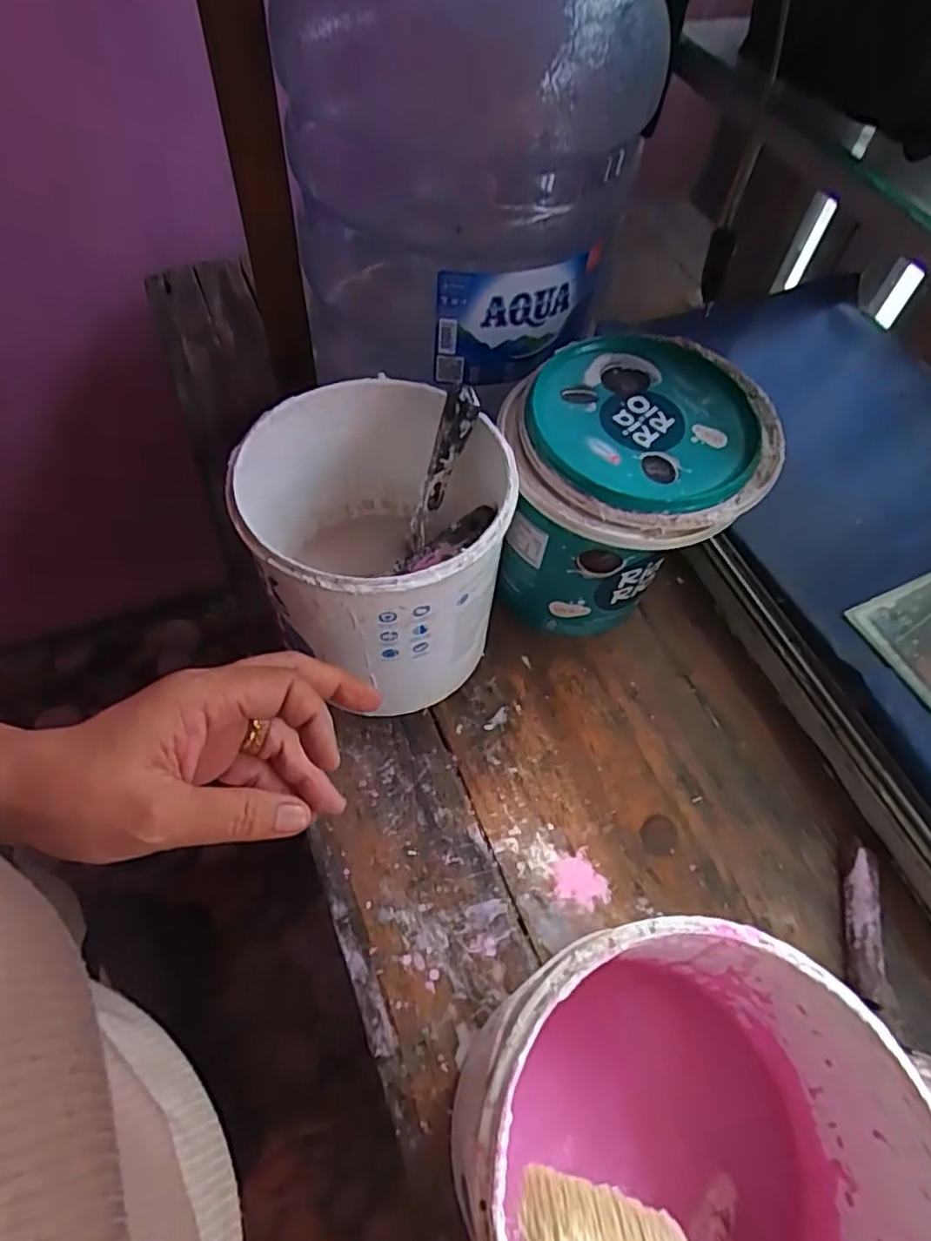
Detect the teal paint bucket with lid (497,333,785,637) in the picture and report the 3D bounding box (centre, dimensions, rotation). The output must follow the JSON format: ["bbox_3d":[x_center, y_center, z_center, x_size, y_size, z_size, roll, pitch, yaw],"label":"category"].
[{"bbox_3d":[0.117,-0.087,0.524,0.187,0.191,0.178,2,58,-3],"label":"teal paint bucket with lid"}]

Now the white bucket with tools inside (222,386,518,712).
[{"bbox_3d":[-0.061,-0.045,0.486,0.167,0.190,0.173,-12,59,-11],"label":"white bucket with tools inside"}]

